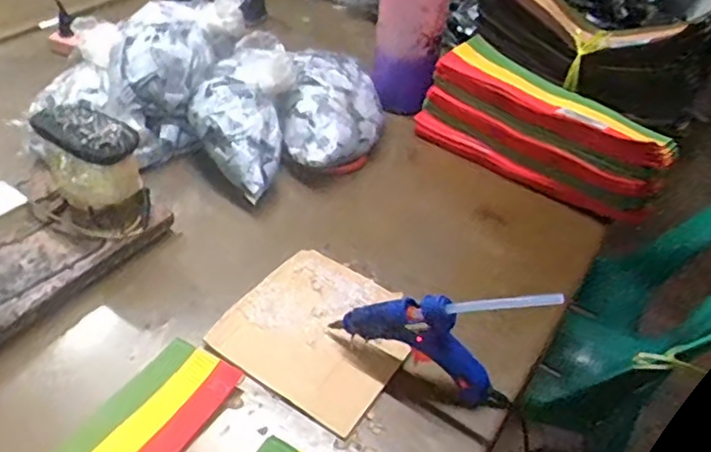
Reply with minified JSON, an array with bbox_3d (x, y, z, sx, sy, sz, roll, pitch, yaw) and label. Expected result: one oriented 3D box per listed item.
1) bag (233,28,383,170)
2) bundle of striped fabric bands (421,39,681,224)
[{"bbox_3d":[-0.036,-0.172,0.779,0.151,0.130,0.200,28,45,23],"label":"bag"},{"bbox_3d":[0.233,-0.123,0.779,0.303,0.111,0.092,31,47,26],"label":"bundle of striped fabric bands"}]

